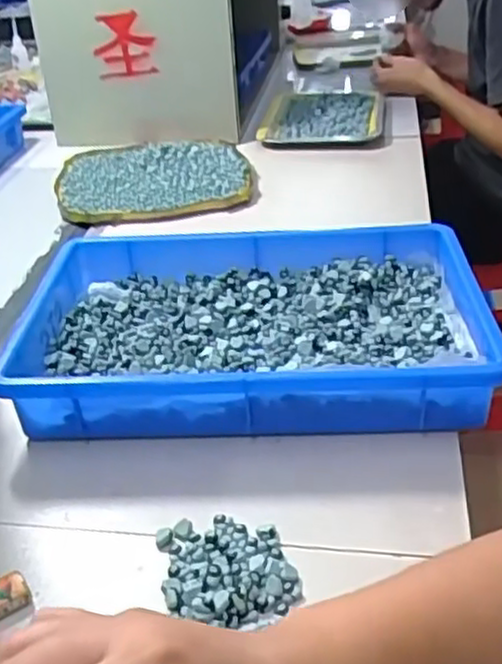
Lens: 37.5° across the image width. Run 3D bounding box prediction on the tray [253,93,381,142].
[{"bbox_3d":[0.117,-0.354,1.189,0.183,0.021,0.250,1,32,10],"label":"tray"}]

